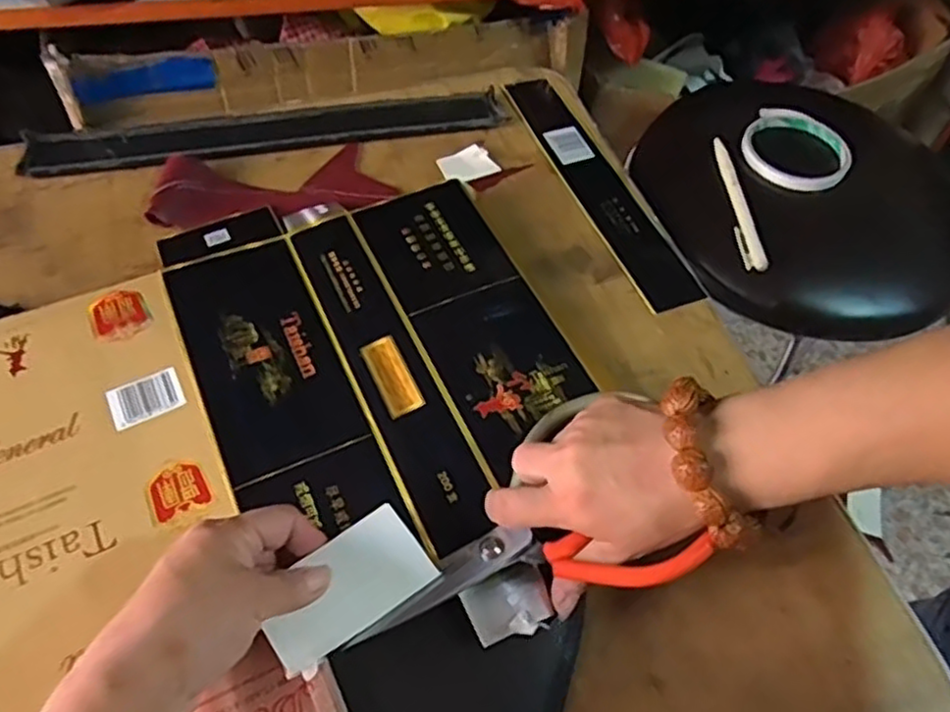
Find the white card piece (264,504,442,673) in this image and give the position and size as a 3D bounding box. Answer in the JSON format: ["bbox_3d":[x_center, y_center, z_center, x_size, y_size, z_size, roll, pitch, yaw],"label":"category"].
[{"bbox_3d":[-0.066,0.117,0.356,0.086,0.004,0.045,-34,90,-4],"label":"white card piece"}]

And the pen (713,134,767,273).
[{"bbox_3d":[0.205,-0.122,0.553,0.012,0.012,0.129,0,54,-4],"label":"pen"}]

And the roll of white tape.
[{"bbox_3d":[0.264,-0.169,0.585,0.085,0.013,0.087,2,54,-2],"label":"roll of white tape"}]

